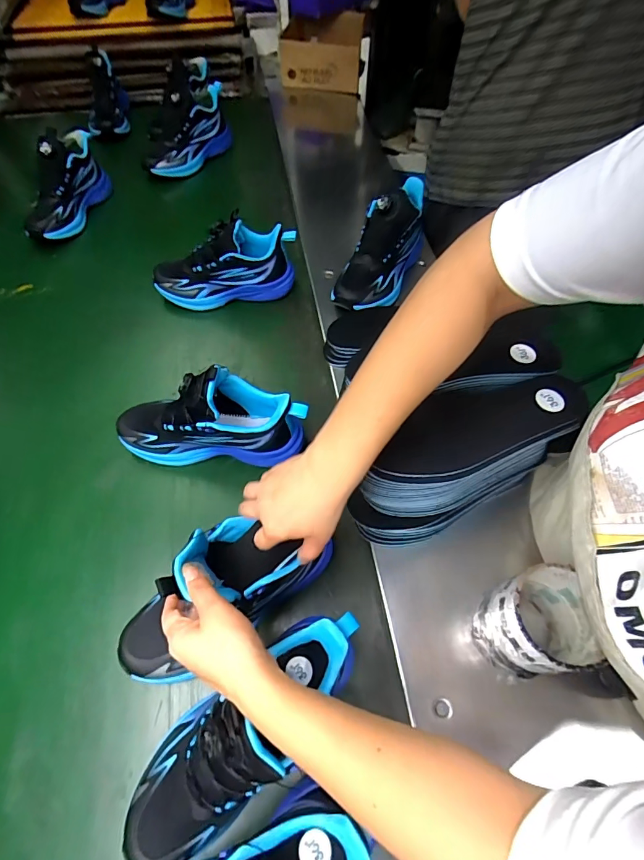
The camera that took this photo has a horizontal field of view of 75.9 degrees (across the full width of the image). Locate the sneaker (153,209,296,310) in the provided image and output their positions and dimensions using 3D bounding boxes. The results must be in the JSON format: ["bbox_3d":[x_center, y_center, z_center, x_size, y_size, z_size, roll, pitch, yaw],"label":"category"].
[{"bbox_3d":[-0.166,-0.278,0.695,0.233,0.127,0.079,-9,60,-7],"label":"sneaker"}]

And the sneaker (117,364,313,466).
[{"bbox_3d":[-0.149,-0.017,0.534,0.255,0.140,0.078,3,59,0],"label":"sneaker"}]

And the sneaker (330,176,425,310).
[{"bbox_3d":[0.099,-0.298,0.658,0.091,0.120,0.207,23,63,9],"label":"sneaker"}]

